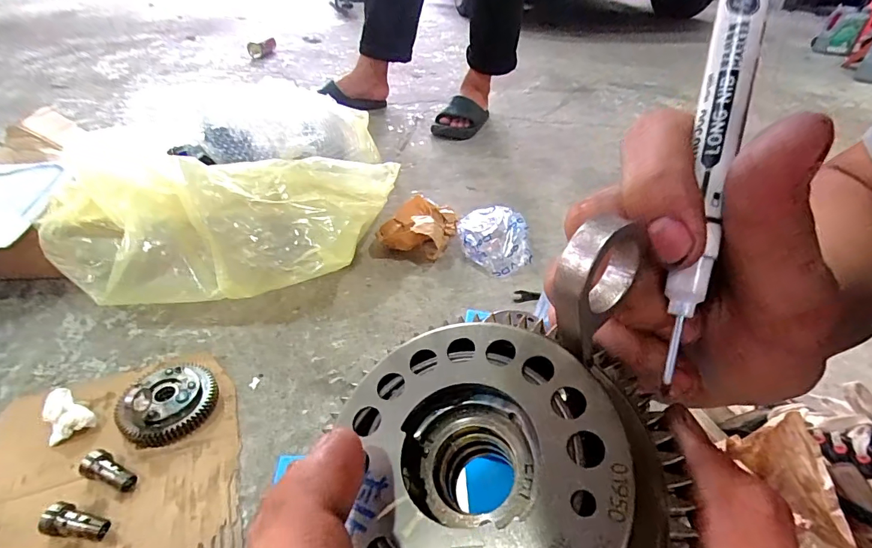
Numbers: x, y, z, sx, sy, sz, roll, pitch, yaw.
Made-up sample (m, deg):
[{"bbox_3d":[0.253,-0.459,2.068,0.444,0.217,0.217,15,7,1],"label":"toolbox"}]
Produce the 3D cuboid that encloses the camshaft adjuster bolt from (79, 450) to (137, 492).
[{"bbox_3d":[-0.322,0.196,0.428,0.053,0.023,0.024,20,40,21],"label":"camshaft adjuster bolt"}]

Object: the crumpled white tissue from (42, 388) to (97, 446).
[{"bbox_3d":[-0.402,0.155,0.472,0.054,0.032,0.041,27,43,28],"label":"crumpled white tissue"}]

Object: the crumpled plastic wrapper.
[{"bbox_3d":[0.102,-0.060,0.758,0.124,0.066,0.146,4,37,1],"label":"crumpled plastic wrapper"}]

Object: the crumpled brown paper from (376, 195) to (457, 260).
[{"bbox_3d":[-0.032,-0.072,0.762,0.125,0.076,0.117,7,37,5],"label":"crumpled brown paper"}]

